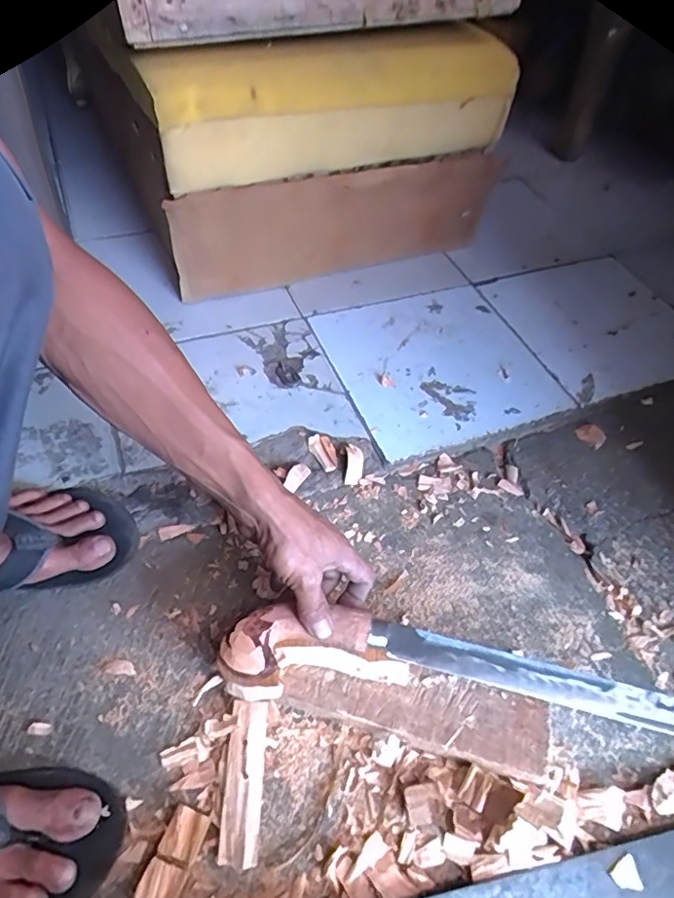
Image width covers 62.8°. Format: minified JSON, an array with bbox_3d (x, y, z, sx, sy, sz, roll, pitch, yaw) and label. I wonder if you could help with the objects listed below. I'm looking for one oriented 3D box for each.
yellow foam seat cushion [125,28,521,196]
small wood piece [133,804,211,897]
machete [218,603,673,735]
[{"bbox_3d":[0.008,-0.458,0.732,0.505,0.140,0.090,-14,53,-16],"label":"yellow foam seat cushion"},{"bbox_3d":[-0.124,0.309,0.418,0.029,0.020,0.064,19,51,10],"label":"small wood piece"},{"bbox_3d":[0.119,0.191,0.462,0.421,0.026,0.064,10,50,1],"label":"machete"}]

